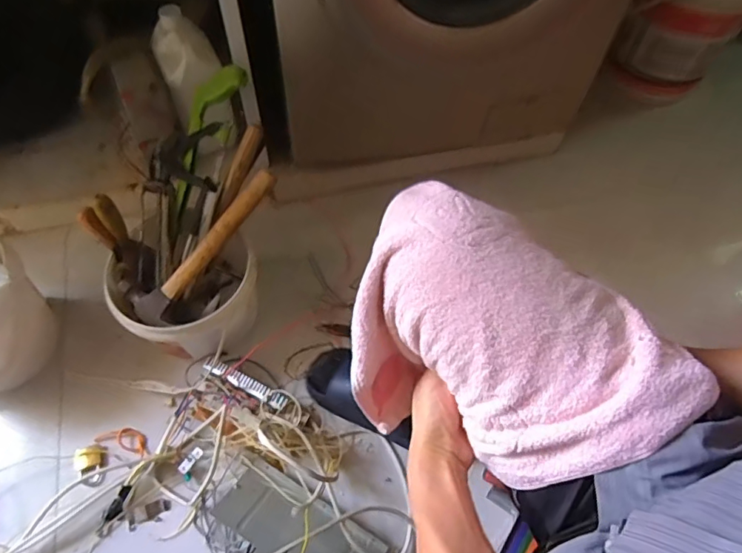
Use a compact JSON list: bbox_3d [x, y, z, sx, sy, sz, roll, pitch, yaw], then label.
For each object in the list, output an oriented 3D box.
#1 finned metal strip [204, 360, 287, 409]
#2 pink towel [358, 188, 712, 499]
[{"bbox_3d":[-0.207,0.174,0.835,0.156,0.033,0.026,27,61,12],"label":"finned metal strip"},{"bbox_3d":[0.107,0.068,0.451,0.280,0.174,0.152,33,63,15],"label":"pink towel"}]

